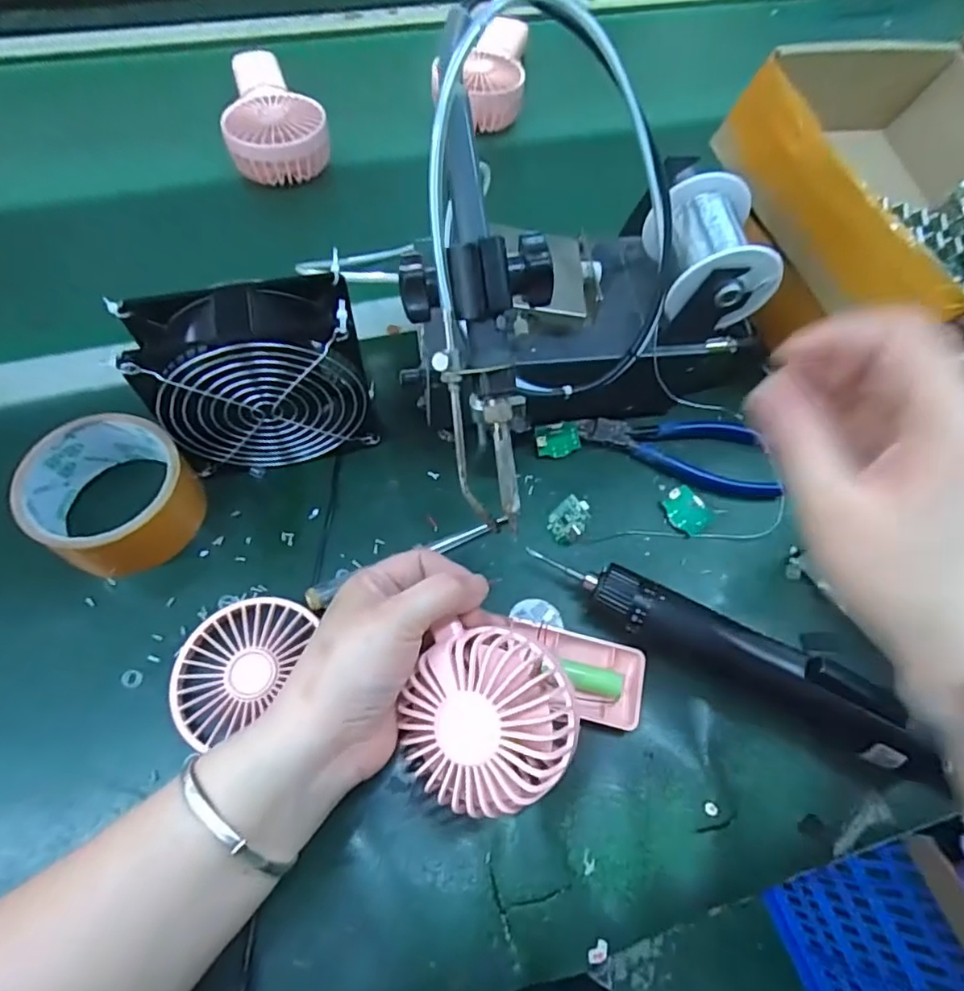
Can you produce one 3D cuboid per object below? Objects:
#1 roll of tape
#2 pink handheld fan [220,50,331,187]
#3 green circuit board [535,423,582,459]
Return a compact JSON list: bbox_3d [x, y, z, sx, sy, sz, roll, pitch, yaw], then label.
[{"bbox_3d":[-0.219,0.001,0.361,0.084,0.056,0.090,1,63,-2],"label":"roll of tape"},{"bbox_3d":[-0.198,-0.364,0.551,0.084,0.046,0.174,-16,65,-10],"label":"pink handheld fan"},{"bbox_3d":[0.053,-0.038,0.416,0.033,0.004,0.023,-11,93,-15],"label":"green circuit board"}]

